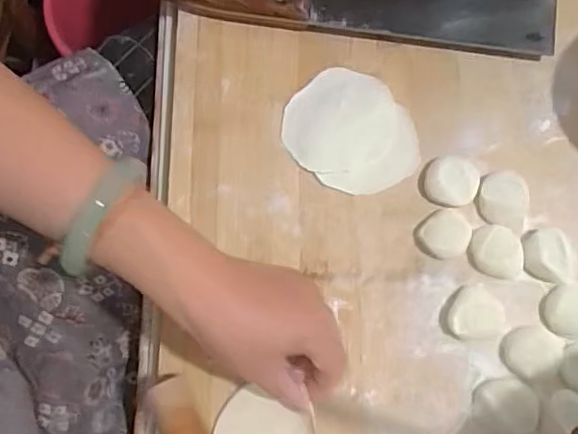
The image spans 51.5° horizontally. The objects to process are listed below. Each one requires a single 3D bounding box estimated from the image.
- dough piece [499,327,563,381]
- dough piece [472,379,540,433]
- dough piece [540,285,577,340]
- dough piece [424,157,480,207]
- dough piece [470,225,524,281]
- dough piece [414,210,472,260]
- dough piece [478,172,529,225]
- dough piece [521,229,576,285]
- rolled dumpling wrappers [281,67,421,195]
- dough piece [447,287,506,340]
[{"bbox_3d":[0.160,0.089,0.394,0.034,0.017,0.033,-1,75,4],"label":"dough piece"},{"bbox_3d":[0.141,0.123,0.390,0.038,0.011,0.033,1,75,5],"label":"dough piece"},{"bbox_3d":[0.192,0.064,0.403,0.042,0.011,0.035,0,75,4],"label":"dough piece"},{"bbox_3d":[0.116,-0.026,0.424,0.037,0.021,0.036,-1,75,4],"label":"dough piece"},{"bbox_3d":[0.142,0.024,0.411,0.032,0.016,0.037,-3,74,3],"label":"dough piece"},{"bbox_3d":[0.108,0.012,0.418,0.035,0.018,0.033,-1,75,4],"label":"dough piece"},{"bbox_3d":[0.151,-0.012,0.422,0.033,0.015,0.034,-1,75,4],"label":"dough piece"},{"bbox_3d":[0.177,0.027,0.410,0.036,0.017,0.036,-1,75,4],"label":"dough piece"},{"bbox_3d":[0.045,-0.063,0.446,0.086,0.004,0.098,-34,75,-6],"label":"rolled dumpling wrappers"},{"bbox_3d":[0.126,0.064,0.402,0.038,0.017,0.034,-4,74,3],"label":"dough piece"}]

